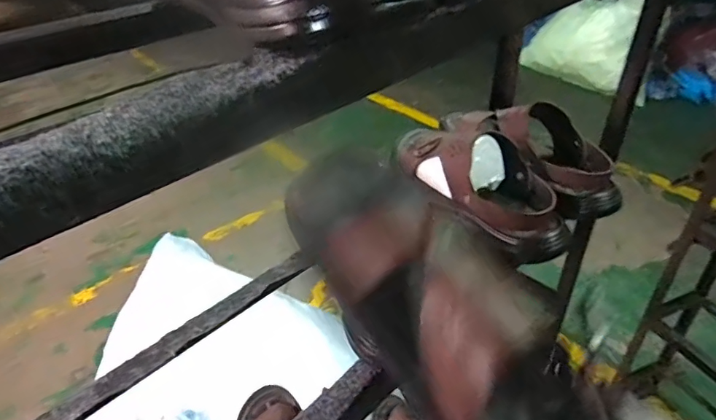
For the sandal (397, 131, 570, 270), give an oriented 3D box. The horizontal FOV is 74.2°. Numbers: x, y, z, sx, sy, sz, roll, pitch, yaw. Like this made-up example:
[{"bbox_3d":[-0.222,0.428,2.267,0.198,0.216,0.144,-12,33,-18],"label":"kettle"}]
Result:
[{"bbox_3d":[0.142,-0.050,0.594,0.115,0.082,0.273,-20,40,-22],"label":"sandal"}]

